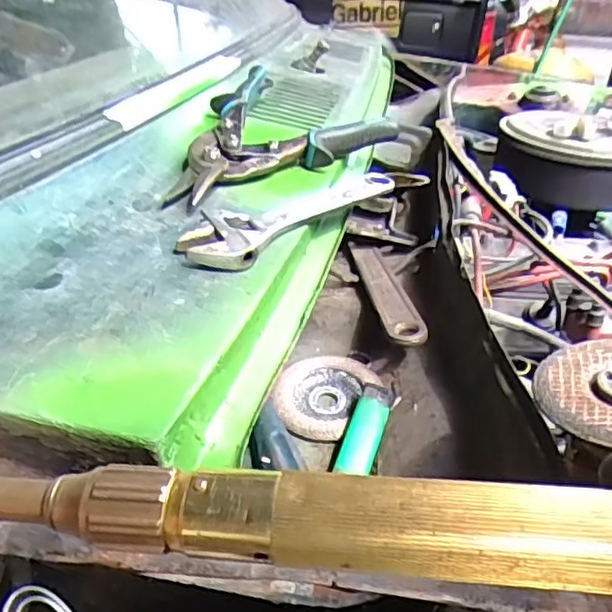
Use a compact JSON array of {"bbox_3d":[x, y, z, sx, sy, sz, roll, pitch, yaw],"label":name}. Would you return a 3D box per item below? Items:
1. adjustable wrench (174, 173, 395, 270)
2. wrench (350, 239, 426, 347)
[{"bbox_3d":[-0.004,-0.062,0.407,0.037,0.015,0.194,19,32,29],"label":"adjustable wrench"},{"bbox_3d":[0.066,-0.016,0.536,0.030,0.016,0.164,0,29,-7],"label":"wrench"}]

